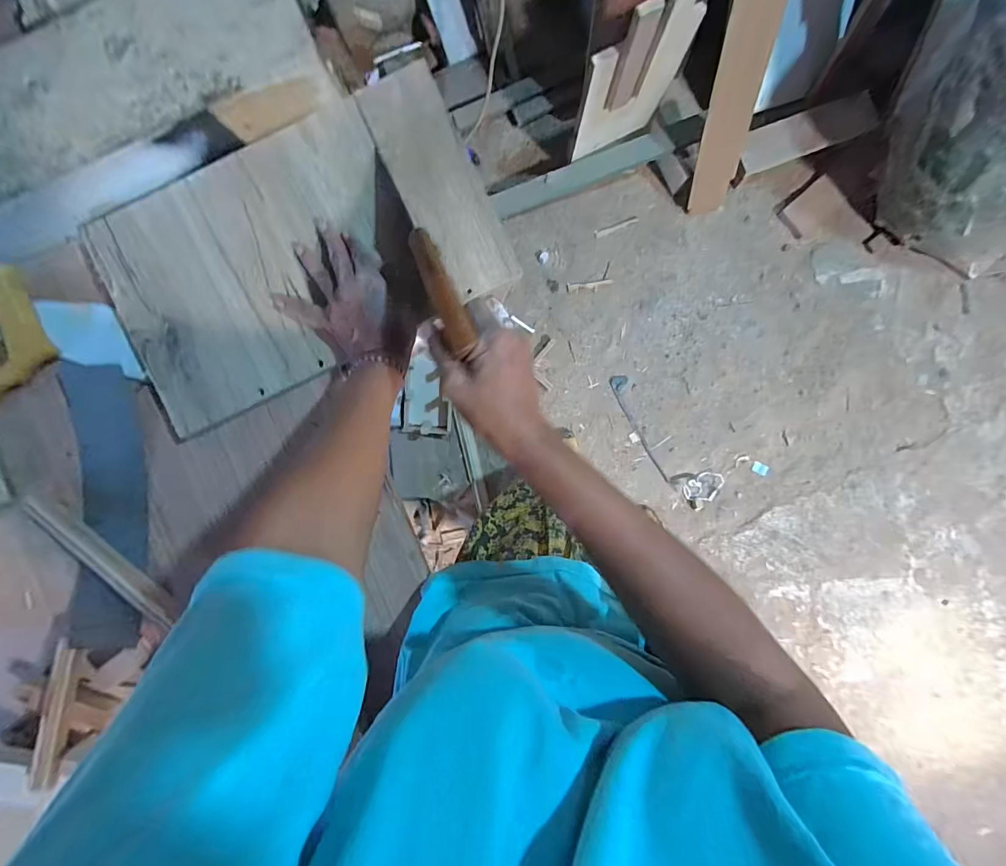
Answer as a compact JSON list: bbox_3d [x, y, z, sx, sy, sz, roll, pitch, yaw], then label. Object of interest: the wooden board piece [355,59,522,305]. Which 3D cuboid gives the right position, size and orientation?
[{"bbox_3d":[-0.060,-0.234,0.414,0.073,0.016,0.217,-25,90,2],"label":"wooden board piece"}]

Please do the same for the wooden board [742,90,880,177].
[{"bbox_3d":[0.748,-0.740,1.071,0.265,0.027,0.096,-7,109,31],"label":"wooden board"}]

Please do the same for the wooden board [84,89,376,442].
[{"bbox_3d":[-0.233,-0.156,0.420,0.285,0.015,0.225,-25,89,2],"label":"wooden board"}]

